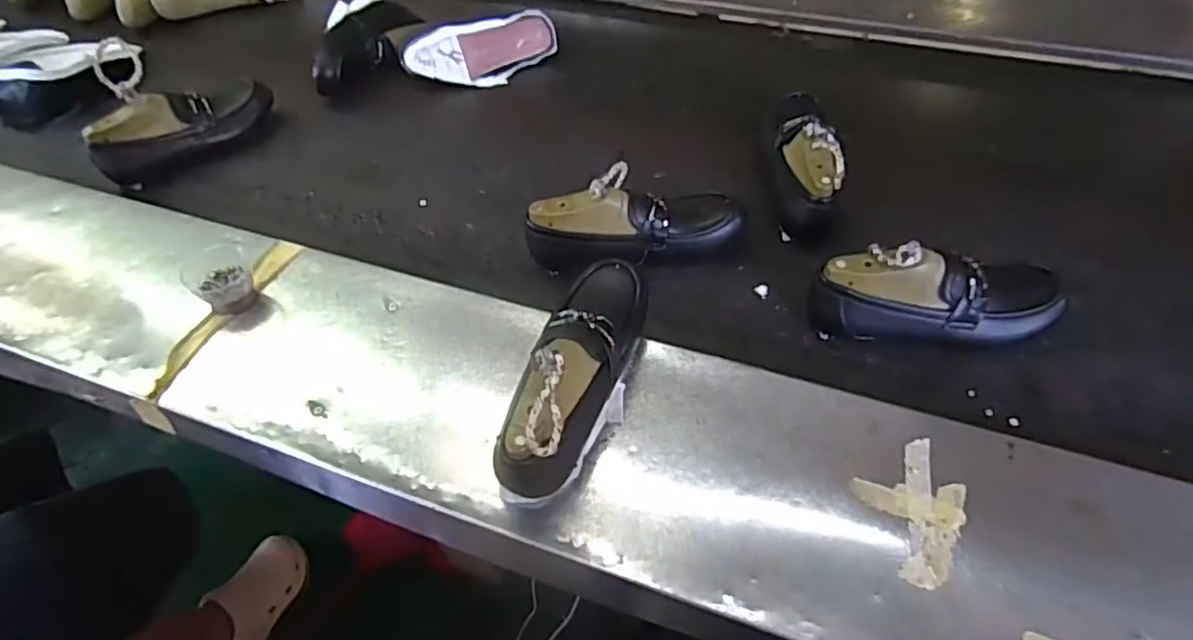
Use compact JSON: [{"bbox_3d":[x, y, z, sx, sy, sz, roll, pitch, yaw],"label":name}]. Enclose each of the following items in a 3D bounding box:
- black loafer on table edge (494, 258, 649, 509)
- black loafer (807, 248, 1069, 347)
[{"bbox_3d":[-0.017,0.035,0.572,0.077,0.110,0.227,12,51,14],"label":"black loafer on table edge"},{"bbox_3d":[0.334,-0.021,0.660,0.234,0.097,0.075,3,50,7],"label":"black loafer"}]

